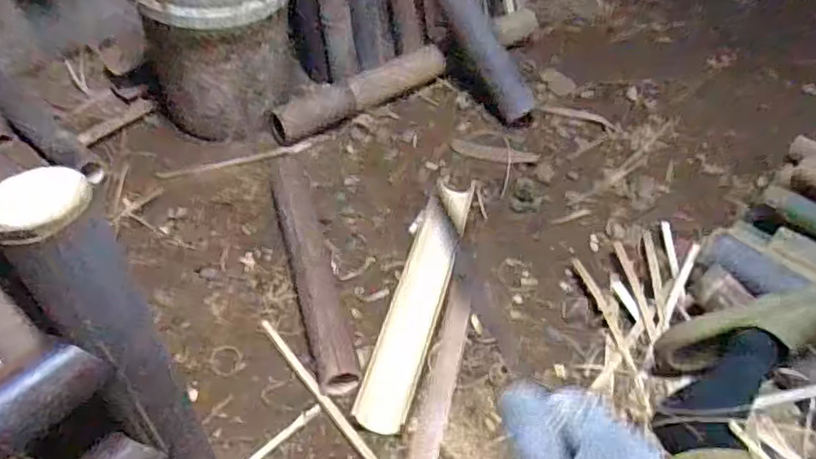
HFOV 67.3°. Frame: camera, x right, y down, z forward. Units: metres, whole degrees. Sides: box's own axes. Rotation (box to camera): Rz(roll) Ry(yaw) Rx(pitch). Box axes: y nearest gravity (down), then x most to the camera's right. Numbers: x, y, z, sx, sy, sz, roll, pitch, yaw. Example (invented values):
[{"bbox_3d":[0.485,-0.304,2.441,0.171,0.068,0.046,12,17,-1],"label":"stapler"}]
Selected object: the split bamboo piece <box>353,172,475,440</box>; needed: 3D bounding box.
[{"bbox_3d":[0.019,0.095,0.967,0.078,0.039,0.460,11,46,11],"label":"split bamboo piece"}]

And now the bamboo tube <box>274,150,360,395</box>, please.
[{"bbox_3d":[-0.166,0.031,1.015,0.071,0.063,0.525,-12,46,-11],"label":"bamboo tube"}]

